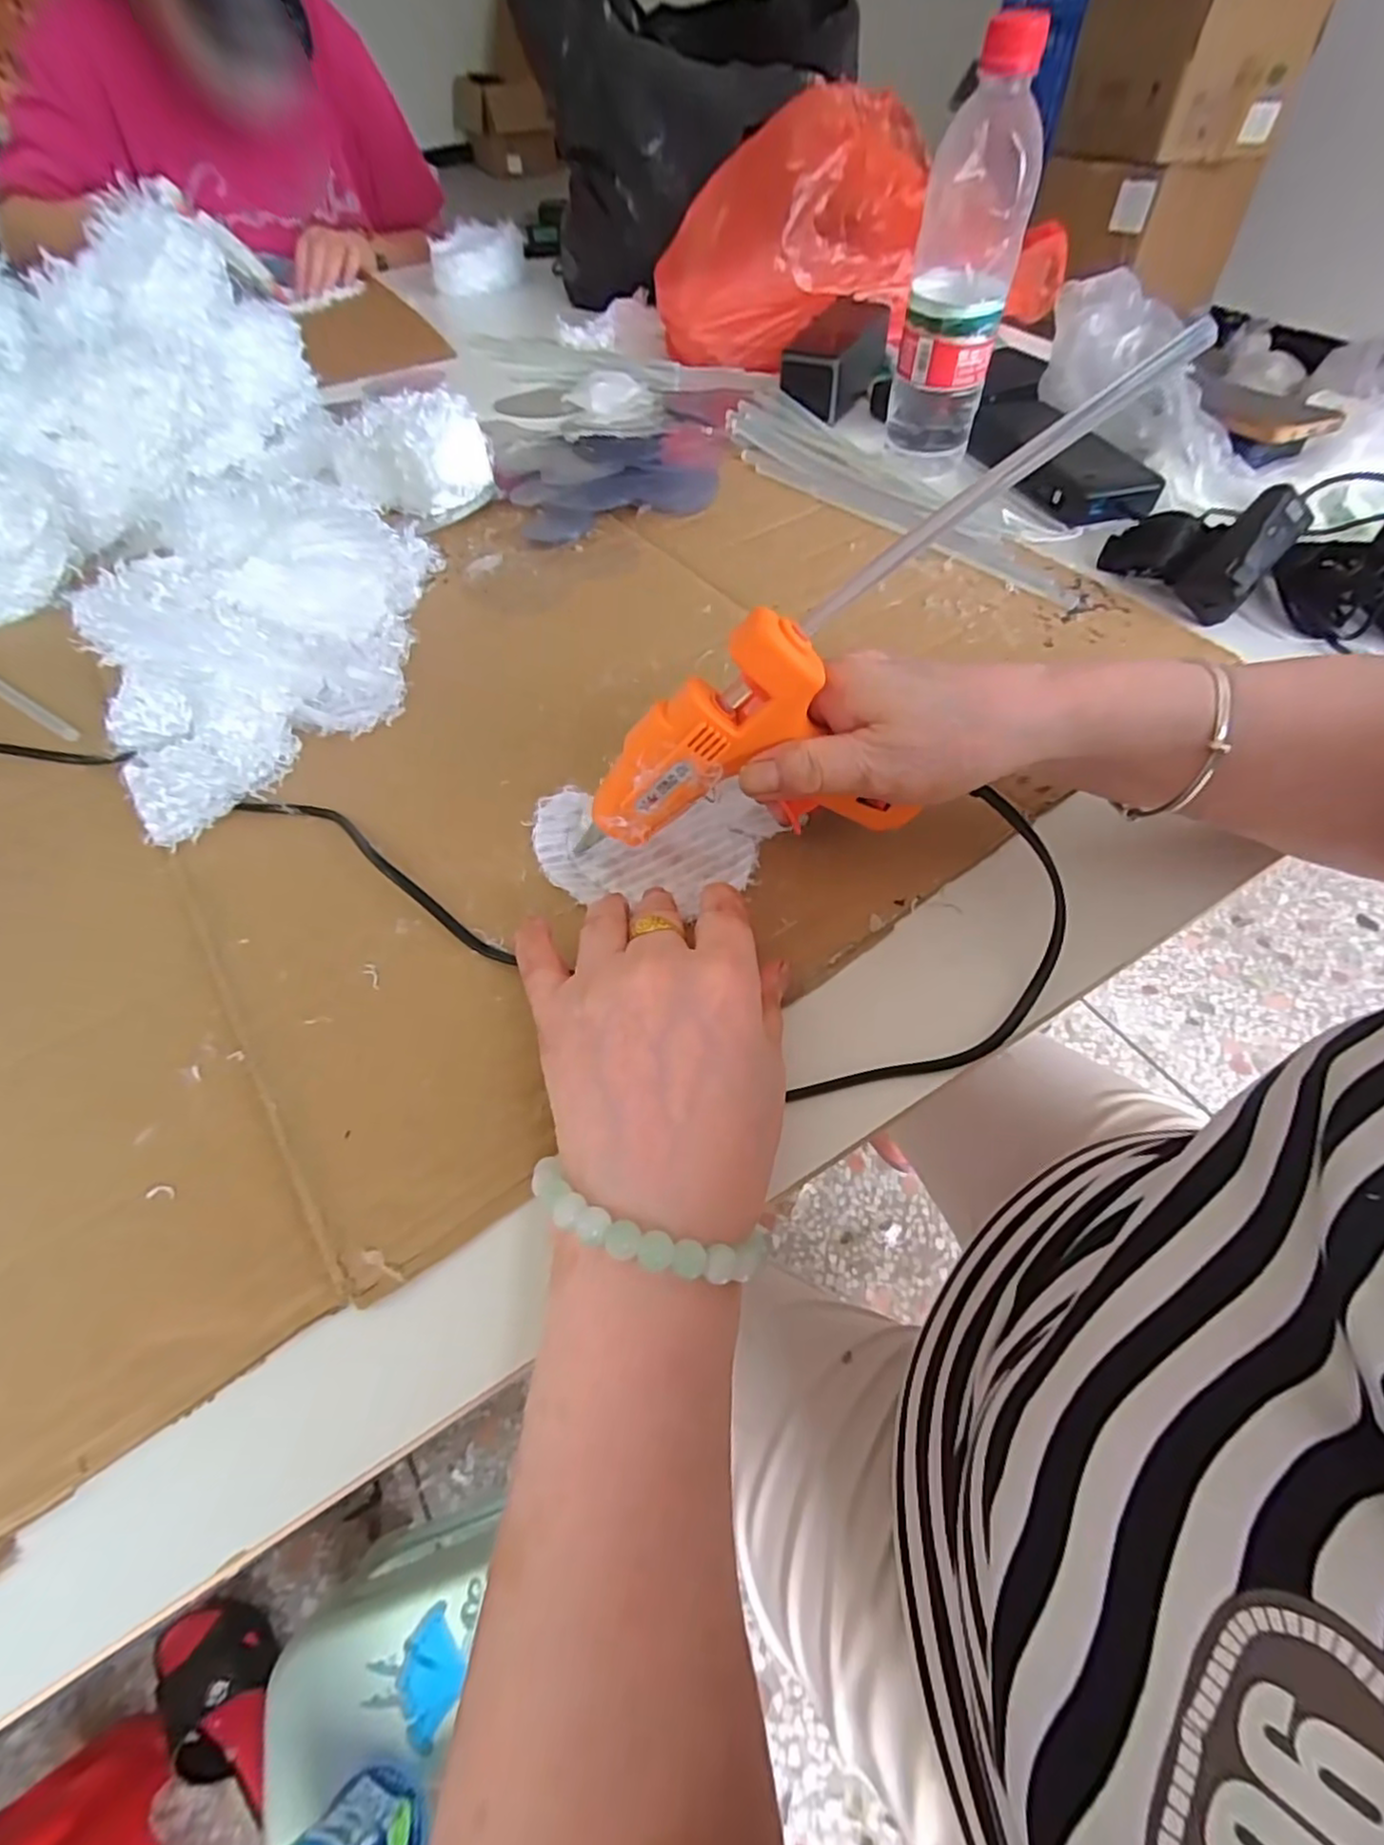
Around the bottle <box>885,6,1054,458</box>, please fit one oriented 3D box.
[{"bbox_3d":[0.181,-0.429,0.463,0.066,0.205,0.058,9,57,9],"label":"bottle"}]

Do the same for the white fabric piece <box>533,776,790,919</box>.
[{"bbox_3d":[-0.018,-0.038,0.318,0.111,0.016,0.060,-2,56,2],"label":"white fabric piece"}]

